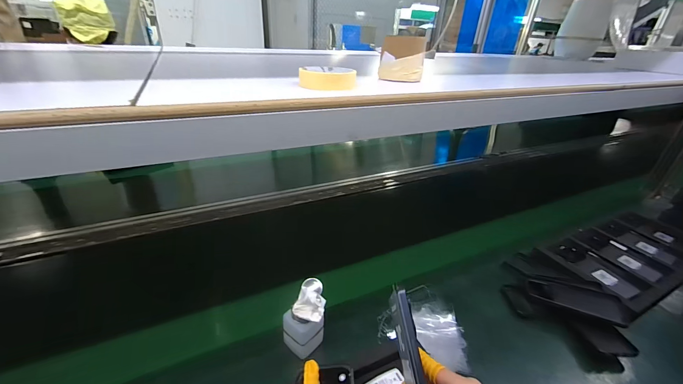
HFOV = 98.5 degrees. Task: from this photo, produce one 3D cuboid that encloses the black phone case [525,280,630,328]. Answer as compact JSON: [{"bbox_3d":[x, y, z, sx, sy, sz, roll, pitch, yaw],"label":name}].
[{"bbox_3d":[0.482,0.220,0.608,0.164,0.012,0.068,10,36,29],"label":"black phone case"}]

